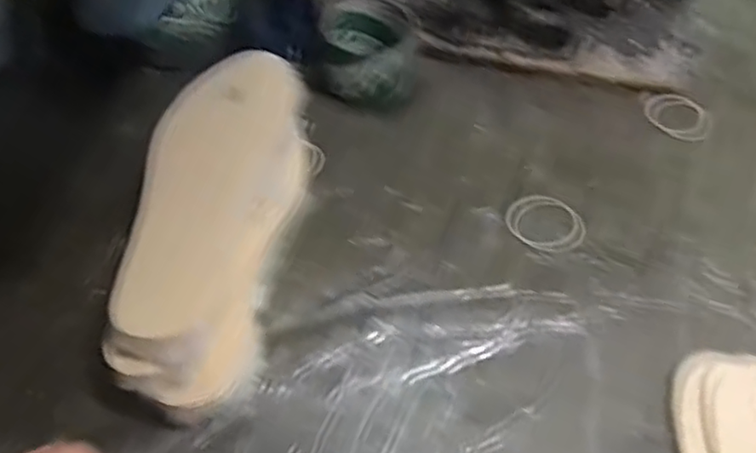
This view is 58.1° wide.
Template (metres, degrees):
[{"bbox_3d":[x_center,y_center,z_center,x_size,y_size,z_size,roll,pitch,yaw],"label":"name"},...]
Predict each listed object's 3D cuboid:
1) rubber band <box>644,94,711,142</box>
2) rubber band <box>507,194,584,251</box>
[{"bbox_3d":[0.270,-0.099,0.611,0.052,0.004,0.058,-33,60,-21],"label":"rubber band"},{"bbox_3d":[0.134,-0.004,0.543,0.061,0.004,0.053,23,57,16],"label":"rubber band"}]

